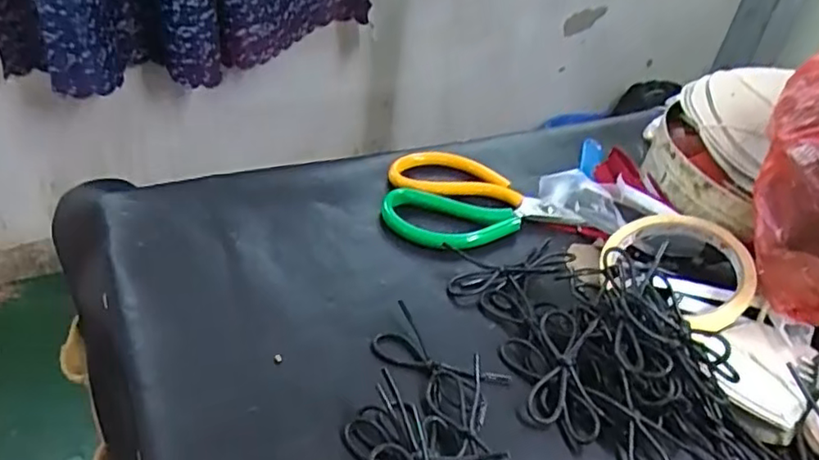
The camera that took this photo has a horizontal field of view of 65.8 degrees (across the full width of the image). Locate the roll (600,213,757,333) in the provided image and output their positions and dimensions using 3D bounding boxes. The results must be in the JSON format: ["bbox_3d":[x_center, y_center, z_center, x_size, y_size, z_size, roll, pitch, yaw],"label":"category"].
[{"bbox_3d":[0.175,0.023,0.409,0.089,0.025,0.102,27,43,22],"label":"roll"}]

